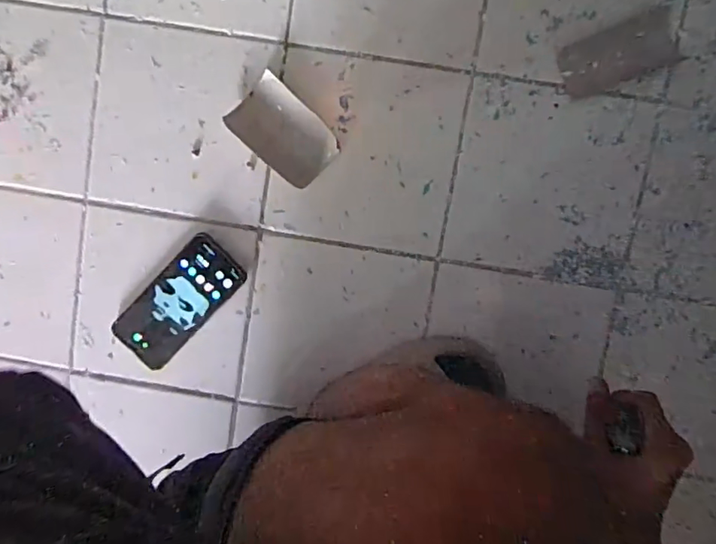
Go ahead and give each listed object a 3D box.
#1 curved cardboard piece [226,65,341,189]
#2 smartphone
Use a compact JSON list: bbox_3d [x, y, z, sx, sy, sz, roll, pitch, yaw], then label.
[{"bbox_3d":[-0.079,-0.148,0.548,0.109,0.012,0.073,42,97,-2],"label":"curved cardboard piece"},{"bbox_3d":[-0.202,0.035,0.578,0.157,0.014,0.075,-45,93,7],"label":"smartphone"}]

